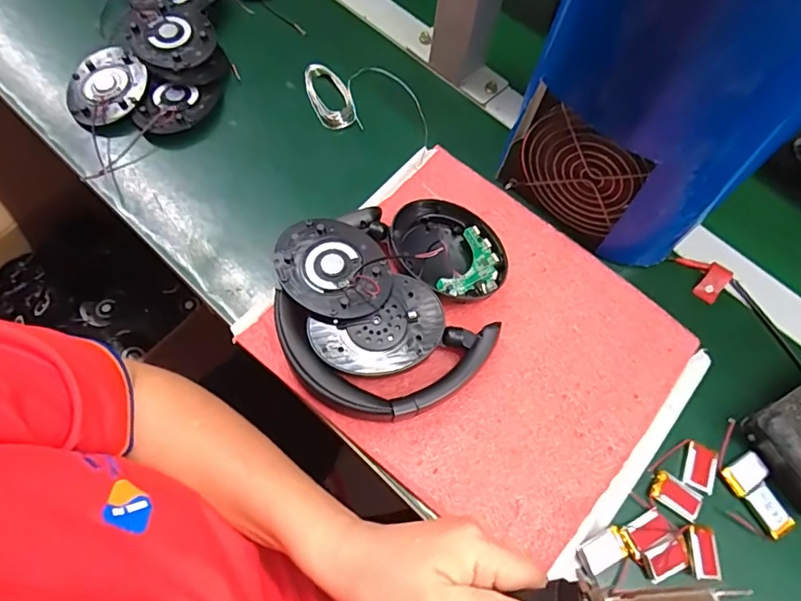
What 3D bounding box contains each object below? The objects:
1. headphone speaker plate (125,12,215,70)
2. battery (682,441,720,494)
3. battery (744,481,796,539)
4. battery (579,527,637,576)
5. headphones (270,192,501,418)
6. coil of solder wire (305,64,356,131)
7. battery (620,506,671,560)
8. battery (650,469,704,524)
[{"bbox_3d":[-0.202,-0.227,0.451,0.074,0.013,0.062,-4,66,-7],"label":"headphone speaker plate"},{"bbox_3d":[0.209,0.115,0.357,0.020,0.004,0.031,25,66,6],"label":"battery"},{"bbox_3d":[0.251,0.143,0.350,0.021,0.004,0.031,-23,69,-15],"label":"battery"},{"bbox_3d":[0.132,0.159,0.329,0.034,0.004,0.019,-18,68,-13],"label":"battery"},{"bbox_3d":[-0.002,0.003,0.364,0.160,0.037,0.146,-6,66,-8],"label":"headphones"},{"bbox_3d":[-0.063,-0.182,0.454,0.034,0.009,0.065,-15,68,-12],"label":"coil of solder wire"},{"bbox_3d":[0.160,0.150,0.334,0.032,0.004,0.018,-24,70,-15],"label":"battery"},{"bbox_3d":[0.188,0.132,0.348,0.032,0.004,0.022,37,67,11],"label":"battery"}]

